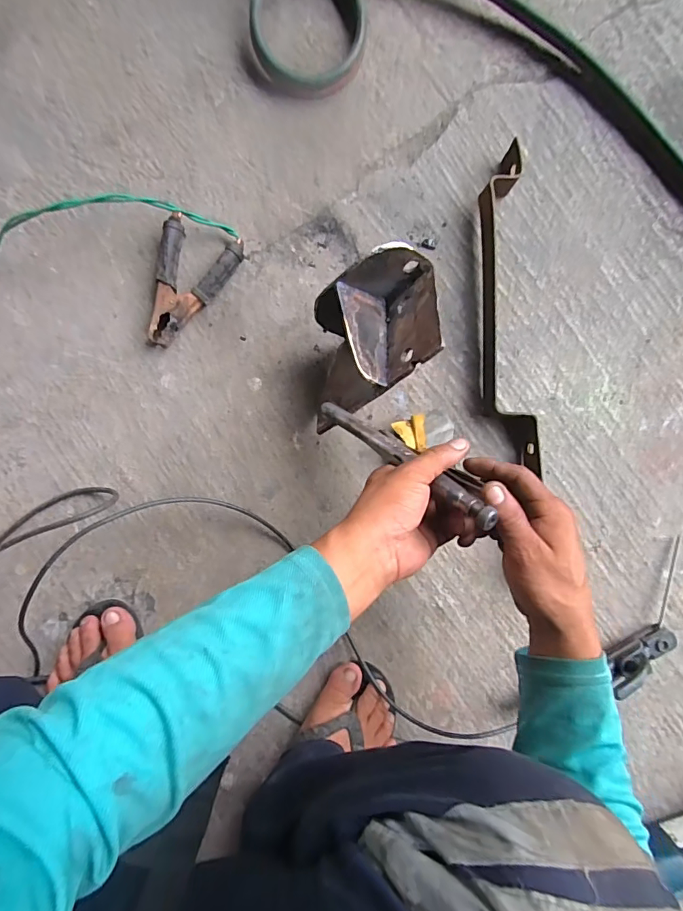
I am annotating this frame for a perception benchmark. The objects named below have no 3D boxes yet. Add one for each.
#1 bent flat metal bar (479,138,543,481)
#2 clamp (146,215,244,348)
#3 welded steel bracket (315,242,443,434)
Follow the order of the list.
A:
[{"bbox_3d":[0.191,-0.167,0.534,0.060,0.038,0.364,-2,89,-1],"label":"bent flat metal bar"},{"bbox_3d":[-0.164,-0.190,0.526,0.083,0.028,0.141,10,89,-1],"label":"clamp"},{"bbox_3d":[0.030,-0.111,0.474,0.106,0.146,0.144,-2,90,-2],"label":"welded steel bracket"}]

